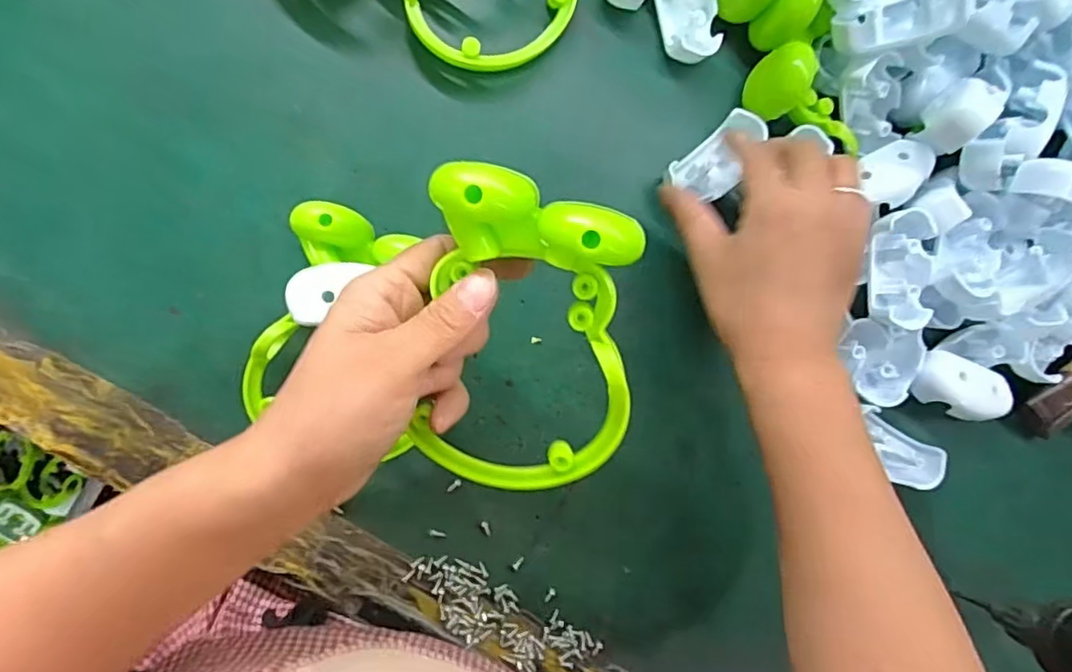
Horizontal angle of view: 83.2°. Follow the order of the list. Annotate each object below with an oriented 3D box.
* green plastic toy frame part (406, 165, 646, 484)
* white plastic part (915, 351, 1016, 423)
[{"bbox_3d":[-0.003,0.005,0.241,0.087,0.019,0.133,11,112,3],"label":"green plastic toy frame part"},{"bbox_3d":[0.258,0.031,0.374,0.060,0.027,0.032,21,86,-8],"label":"white plastic part"}]

